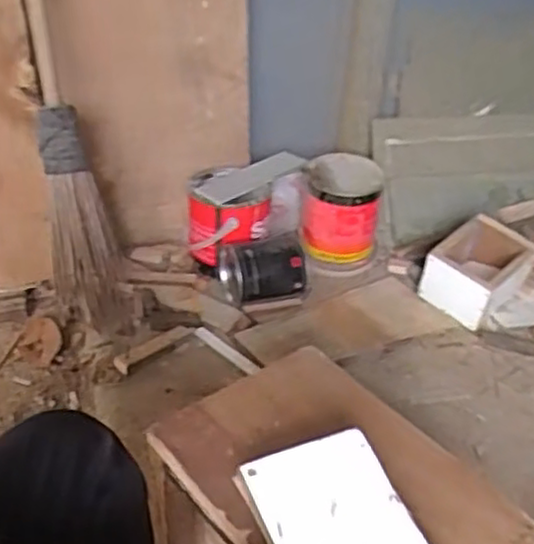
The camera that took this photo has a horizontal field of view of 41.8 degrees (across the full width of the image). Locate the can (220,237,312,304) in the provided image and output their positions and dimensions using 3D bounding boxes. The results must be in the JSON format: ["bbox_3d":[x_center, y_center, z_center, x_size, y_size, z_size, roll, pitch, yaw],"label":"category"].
[{"bbox_3d":[-0.006,-0.008,1.217,0.140,0.088,0.104,-10,37,-20],"label":"can"}]

